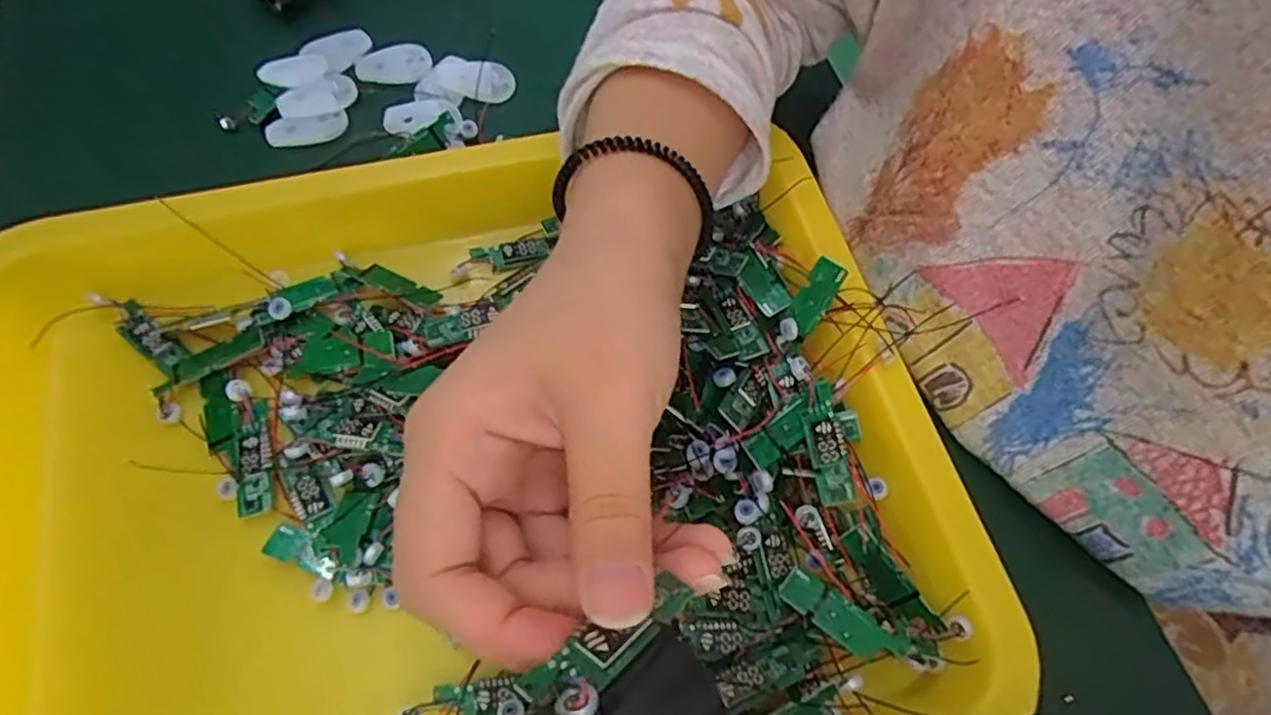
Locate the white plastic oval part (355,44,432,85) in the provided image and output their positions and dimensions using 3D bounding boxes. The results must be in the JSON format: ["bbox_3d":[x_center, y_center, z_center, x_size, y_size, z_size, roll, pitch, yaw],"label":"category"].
[{"bbox_3d":[-0.119,-0.144,0.356,0.036,0.005,0.018,-6,90,0],"label":"white plastic oval part"}]

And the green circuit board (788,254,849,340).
[{"bbox_3d":[0.068,-0.023,0.274,0.012,0.004,0.029,30,109,11],"label":"green circuit board"}]

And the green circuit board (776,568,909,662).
[{"bbox_3d":[0.067,0.085,0.235,0.042,0.004,0.013,30,79,12],"label":"green circuit board"}]

